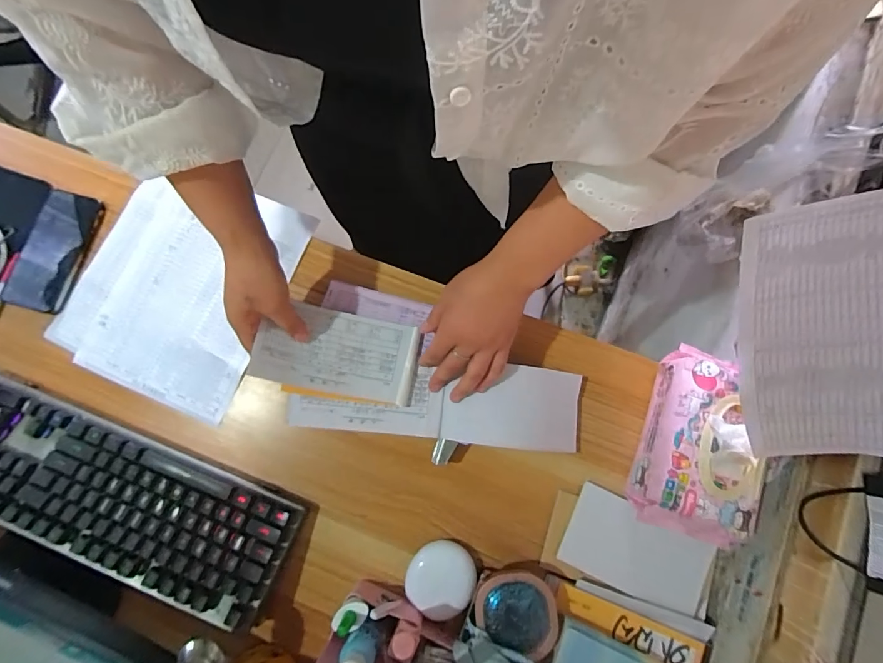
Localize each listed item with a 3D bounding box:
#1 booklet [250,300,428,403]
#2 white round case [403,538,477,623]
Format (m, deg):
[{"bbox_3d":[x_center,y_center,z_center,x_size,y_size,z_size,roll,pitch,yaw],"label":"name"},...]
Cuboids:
[{"bbox_3d":[-0.111,0.025,0.465,0.168,0.035,0.096,13,76,-15],"label":"booklet"},{"bbox_3d":[-0.001,0.277,0.458,0.074,0.031,0.080,0,79,1],"label":"white round case"}]

